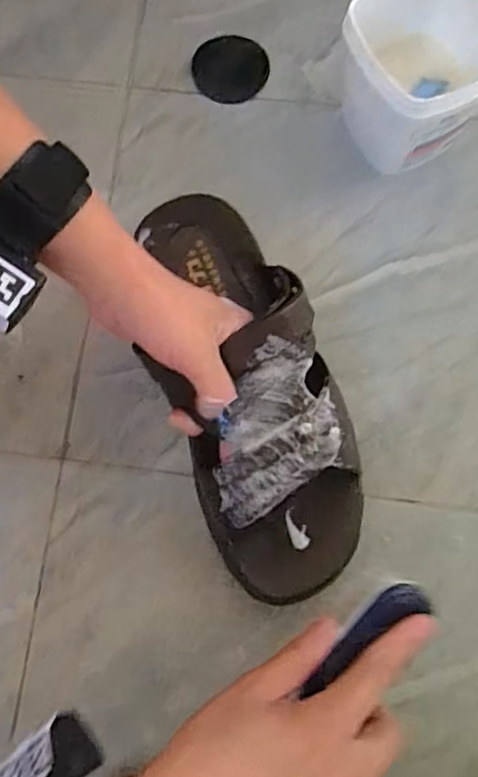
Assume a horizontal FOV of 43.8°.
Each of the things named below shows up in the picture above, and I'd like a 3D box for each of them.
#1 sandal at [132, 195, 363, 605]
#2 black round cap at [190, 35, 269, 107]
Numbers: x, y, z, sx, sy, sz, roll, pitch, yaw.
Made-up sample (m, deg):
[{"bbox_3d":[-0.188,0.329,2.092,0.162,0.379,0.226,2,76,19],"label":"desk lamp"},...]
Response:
[{"bbox_3d":[0.009,-0.010,0.385,0.101,0.111,0.272,-14,73,-2],"label":"sandal"},{"bbox_3d":[-0.008,-0.258,0.479,0.060,0.011,0.059,0,78,1],"label":"black round cap"}]

